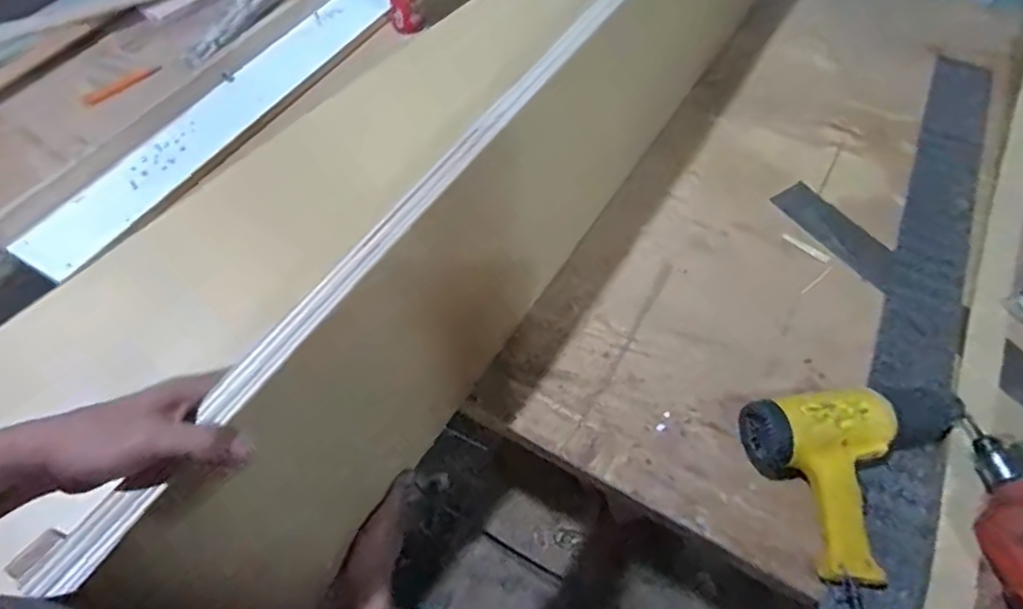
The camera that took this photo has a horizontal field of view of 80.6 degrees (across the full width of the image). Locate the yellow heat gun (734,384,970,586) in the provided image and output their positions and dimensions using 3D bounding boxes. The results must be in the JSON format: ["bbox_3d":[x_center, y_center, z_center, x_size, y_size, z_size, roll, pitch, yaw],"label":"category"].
[{"bbox_3d":[0.388,0.181,0.632,0.251,0.071,0.192,-6,56,-2],"label":"yellow heat gun"}]

